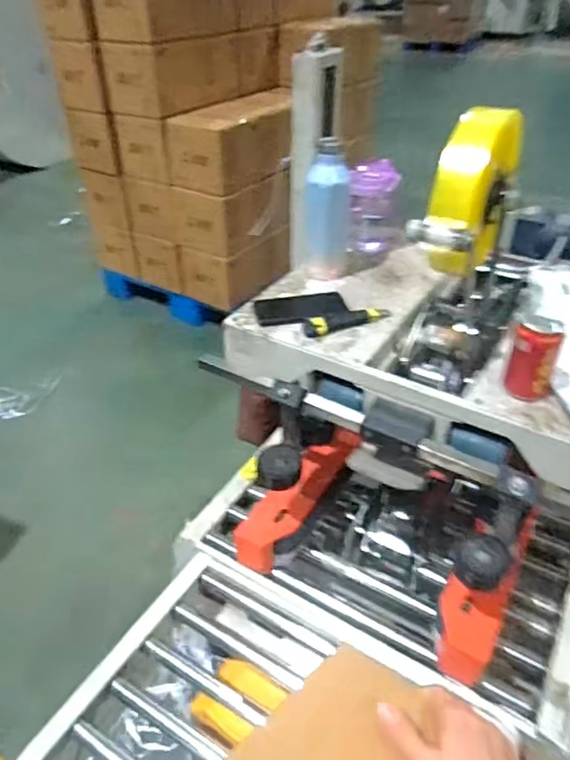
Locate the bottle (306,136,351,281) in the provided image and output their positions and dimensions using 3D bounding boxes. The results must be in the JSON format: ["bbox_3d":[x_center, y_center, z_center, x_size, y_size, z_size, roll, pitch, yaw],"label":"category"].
[{"bbox_3d":[0.079,-0.305,1.052,0.081,0.237,0.080,2,37,3],"label":"bottle"}]

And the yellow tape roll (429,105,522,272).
[{"bbox_3d":[0.262,-0.268,0.795,0.064,0.183,0.207,21,42,25],"label":"yellow tape roll"}]

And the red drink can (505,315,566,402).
[{"bbox_3d":[0.346,-0.028,0.799,0.060,0.125,0.079,22,42,27],"label":"red drink can"}]

